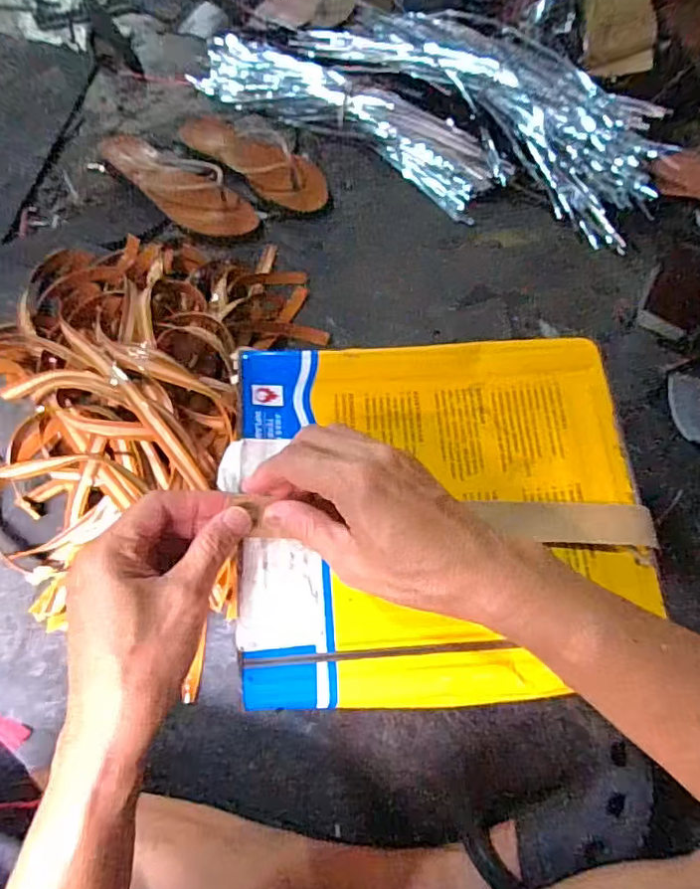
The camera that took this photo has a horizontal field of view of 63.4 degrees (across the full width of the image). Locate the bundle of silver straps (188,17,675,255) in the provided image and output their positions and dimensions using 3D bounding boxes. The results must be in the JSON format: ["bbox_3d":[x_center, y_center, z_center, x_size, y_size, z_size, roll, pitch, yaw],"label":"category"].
[{"bbox_3d":[0.102,-0.499,0.817,0.695,0.114,0.238,34,68,8],"label":"bundle of silver straps"}]

